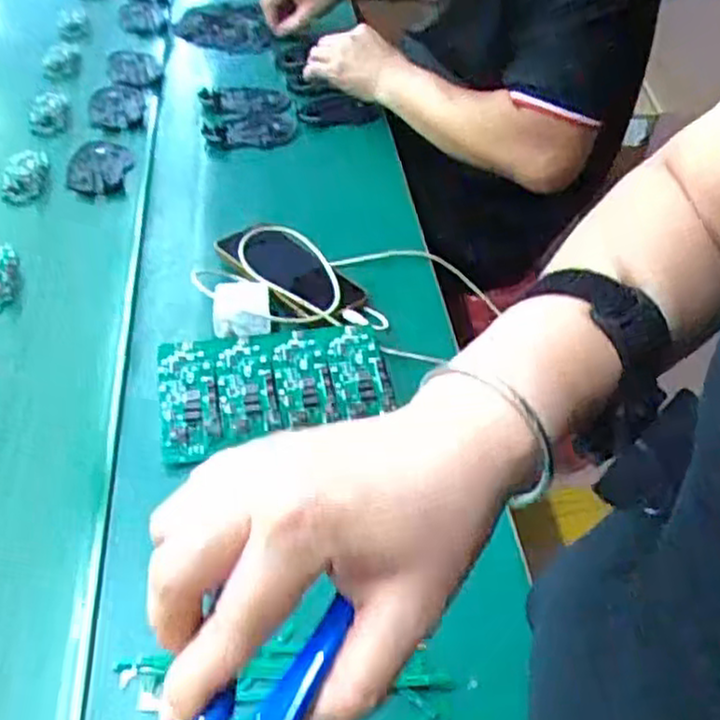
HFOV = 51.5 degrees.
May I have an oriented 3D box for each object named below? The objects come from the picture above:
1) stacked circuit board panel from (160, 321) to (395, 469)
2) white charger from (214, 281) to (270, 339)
[{"bbox_3d":[-0.072,0.019,0.639,0.194,0.009,0.109,-9,55,-16],"label":"stacked circuit board panel"},{"bbox_3d":[-0.109,-0.050,0.683,0.050,0.021,0.061,-5,46,-7],"label":"white charger"}]

